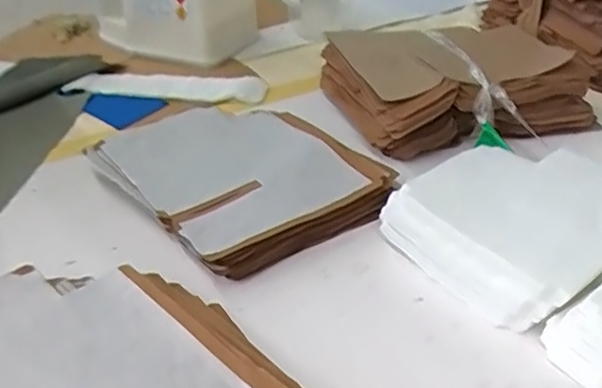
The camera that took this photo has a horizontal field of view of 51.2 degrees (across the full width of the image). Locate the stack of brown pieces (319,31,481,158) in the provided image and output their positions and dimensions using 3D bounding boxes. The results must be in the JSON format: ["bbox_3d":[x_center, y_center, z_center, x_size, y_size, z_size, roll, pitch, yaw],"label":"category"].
[{"bbox_3d":[0.109,-0.129,0.738,0.121,0.075,0.198,-10,35,-13],"label":"stack of brown pieces"}]

